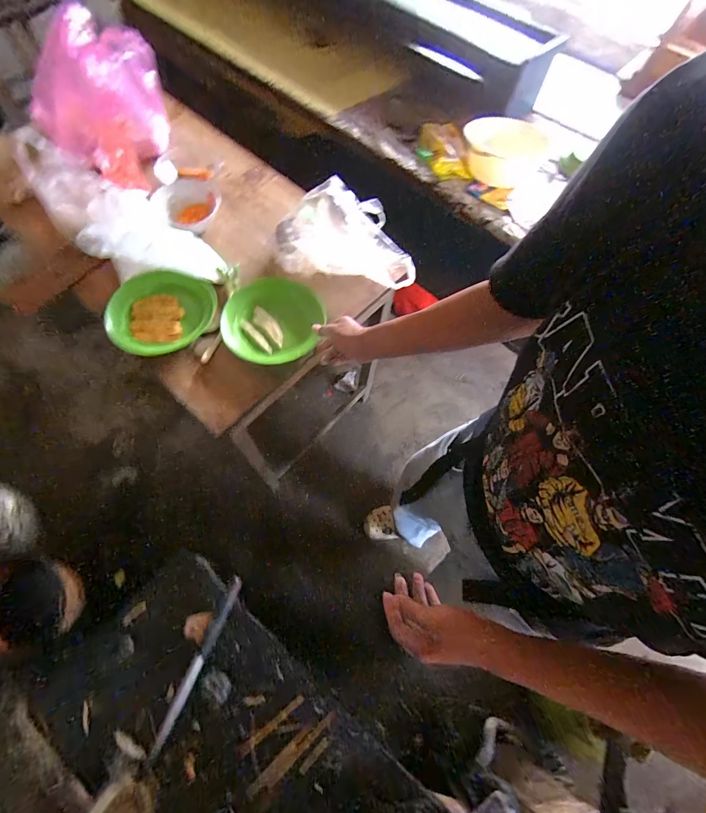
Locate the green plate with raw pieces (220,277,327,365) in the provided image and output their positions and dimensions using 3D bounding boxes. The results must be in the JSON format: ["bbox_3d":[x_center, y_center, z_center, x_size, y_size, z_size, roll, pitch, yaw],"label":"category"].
[{"bbox_3d":[-0.161,-0.178,0.773,0.223,0.058,0.211,2,64,-3],"label":"green plate with raw pieces"}]

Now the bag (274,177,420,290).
[{"bbox_3d":[-0.019,-0.385,0.830,0.305,0.120,0.233,3,63,-2],"label":"bag"}]

